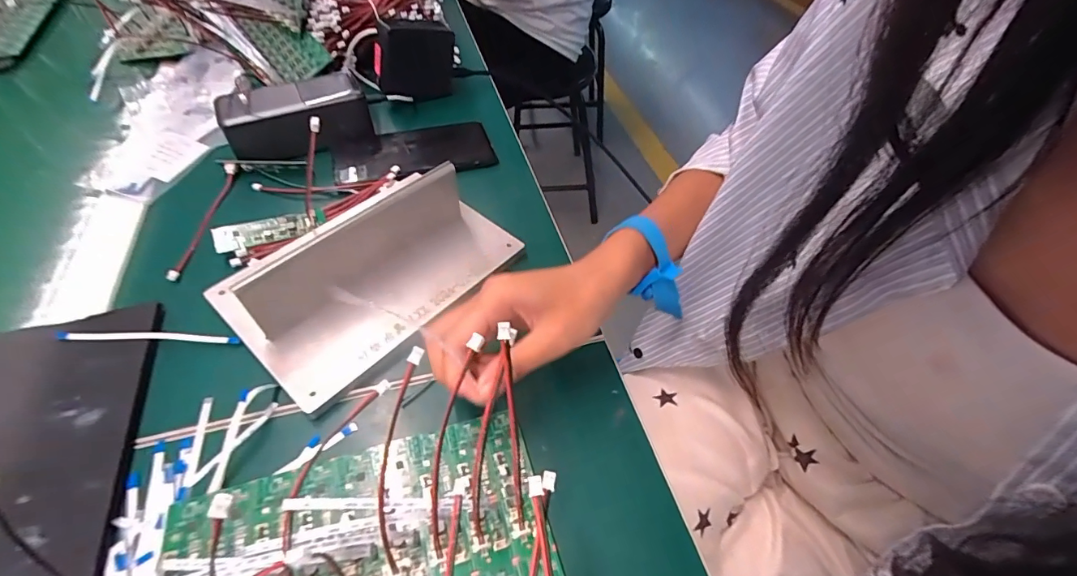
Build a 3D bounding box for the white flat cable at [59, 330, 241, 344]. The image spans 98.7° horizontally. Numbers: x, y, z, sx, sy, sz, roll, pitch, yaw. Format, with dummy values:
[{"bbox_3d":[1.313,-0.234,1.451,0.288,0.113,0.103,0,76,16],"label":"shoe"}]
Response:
[{"bbox_3d":[-0.272,0.032,0.320,0.119,0.005,0.008,1,50,-3],"label":"white flat cable"}]

